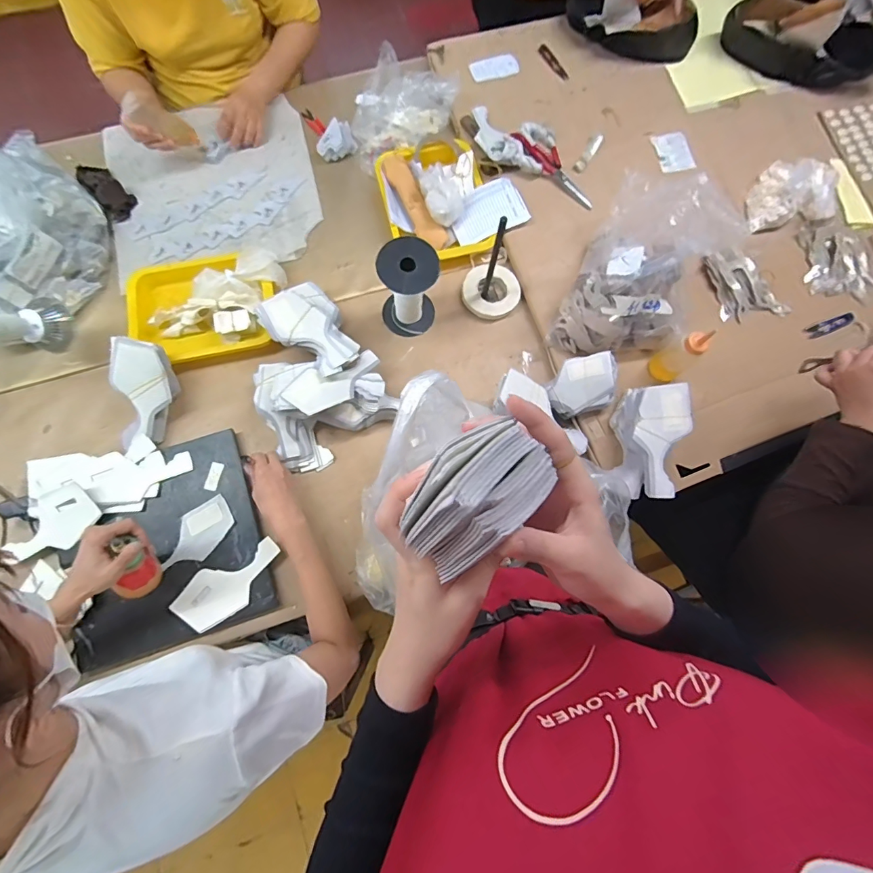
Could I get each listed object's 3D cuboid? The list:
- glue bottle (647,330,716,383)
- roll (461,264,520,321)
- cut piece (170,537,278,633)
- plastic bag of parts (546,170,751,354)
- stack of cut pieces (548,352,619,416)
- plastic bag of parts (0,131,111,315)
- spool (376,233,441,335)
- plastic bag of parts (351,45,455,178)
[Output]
[{"bbox_3d":[0.420,-0.143,0.745,0.065,0.121,0.055,-32,80,-8],"label":"glue bottle"},{"bbox_3d":[0.101,-0.276,0.843,0.104,0.032,0.101,0,77,-2],"label":"roll"},{"bbox_3d":[-0.327,0.236,0.704,0.170,0.007,0.081,-31,80,-11],"label":"cut piece"},{"bbox_3d":[0.350,-0.281,0.721,0.191,0.208,0.288,26,78,4],"label":"plastic bag of parts"},{"bbox_3d":[0.243,-0.087,0.736,0.110,0.018,0.090,-15,88,27],"label":"stack of cut pieces"},{"bbox_3d":[-0.774,-0.356,0.757,0.326,0.160,0.364,-43,82,-10],"label":"plastic bag of parts"},{"bbox_3d":[-0.048,-0.251,0.758,0.096,0.154,0.088,-2,77,-2],"label":"spool"},{"bbox_3d":[-0.086,-0.676,0.874,0.240,0.120,0.156,-40,81,-10],"label":"plastic bag of parts"}]

